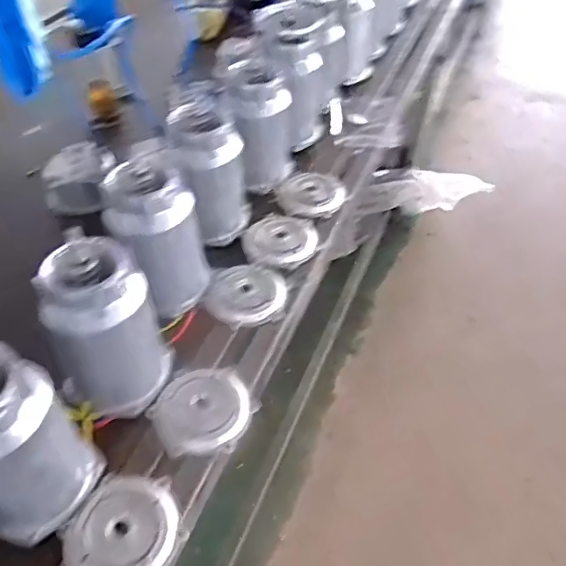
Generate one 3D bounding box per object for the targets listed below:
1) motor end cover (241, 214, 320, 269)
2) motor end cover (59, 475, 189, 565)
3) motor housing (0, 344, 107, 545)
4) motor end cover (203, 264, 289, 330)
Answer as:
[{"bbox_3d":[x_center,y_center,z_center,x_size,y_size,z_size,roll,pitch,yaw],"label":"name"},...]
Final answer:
[{"bbox_3d":[-0.002,-0.078,0.972,0.126,0.040,0.140,8,48,6],"label":"motor end cover"},{"bbox_3d":[-0.181,0.280,0.627,0.115,0.021,0.134,24,52,19],"label":"motor end cover"},{"bbox_3d":[-0.282,0.167,0.581,0.131,0.217,0.110,-30,55,-26],"label":"motor housing"},{"bbox_3d":[-0.059,0.013,0.880,0.124,0.022,0.124,-21,51,-19],"label":"motor end cover"}]

